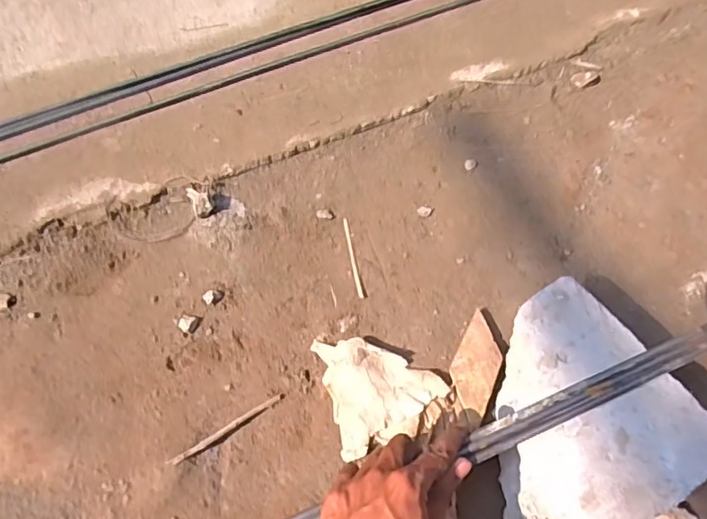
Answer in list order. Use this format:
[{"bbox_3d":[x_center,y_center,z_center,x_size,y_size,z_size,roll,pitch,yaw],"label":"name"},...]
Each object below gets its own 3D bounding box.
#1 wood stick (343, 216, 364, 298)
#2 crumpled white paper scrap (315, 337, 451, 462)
[{"bbox_3d":[-0.001,-0.004,0.616,0.006,0.004,0.108,-10,63,-3],"label":"wood stick"},{"bbox_3d":[0.030,0.126,0.540,0.111,0.017,0.112,-14,63,-5],"label":"crumpled white paper scrap"}]

